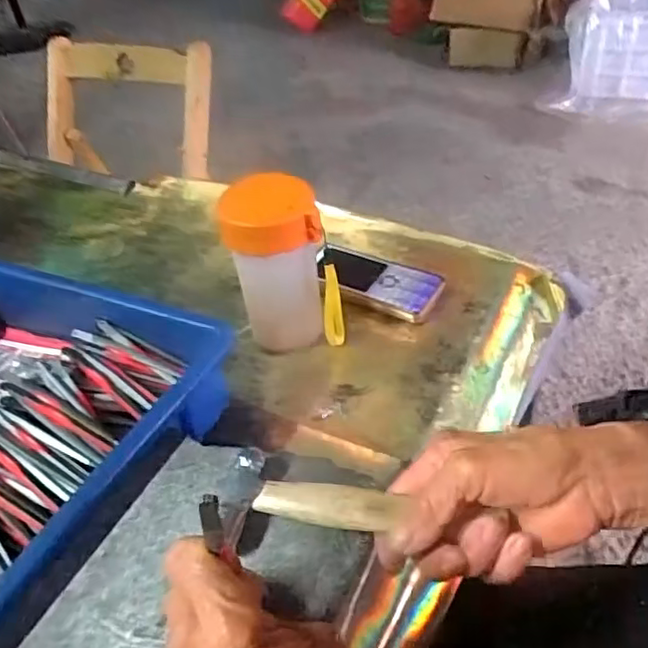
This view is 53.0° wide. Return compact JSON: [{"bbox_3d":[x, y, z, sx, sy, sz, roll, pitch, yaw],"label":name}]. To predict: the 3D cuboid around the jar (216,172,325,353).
[{"bbox_3d":[-0.037,-0.040,0.499,0.066,0.140,0.057,-13,41,-6],"label":"jar"}]

